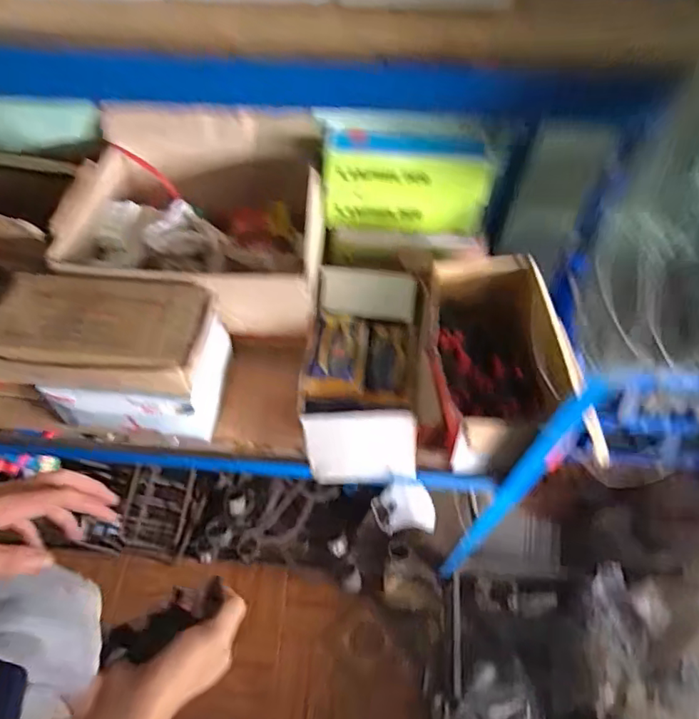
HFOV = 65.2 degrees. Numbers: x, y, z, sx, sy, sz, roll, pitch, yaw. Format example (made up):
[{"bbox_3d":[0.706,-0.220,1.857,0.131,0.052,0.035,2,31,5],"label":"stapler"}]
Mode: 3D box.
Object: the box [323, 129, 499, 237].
[{"bbox_3d":[0.085,-0.278,0.856,0.258,0.135,0.075,6,57,3],"label":"box"}]

